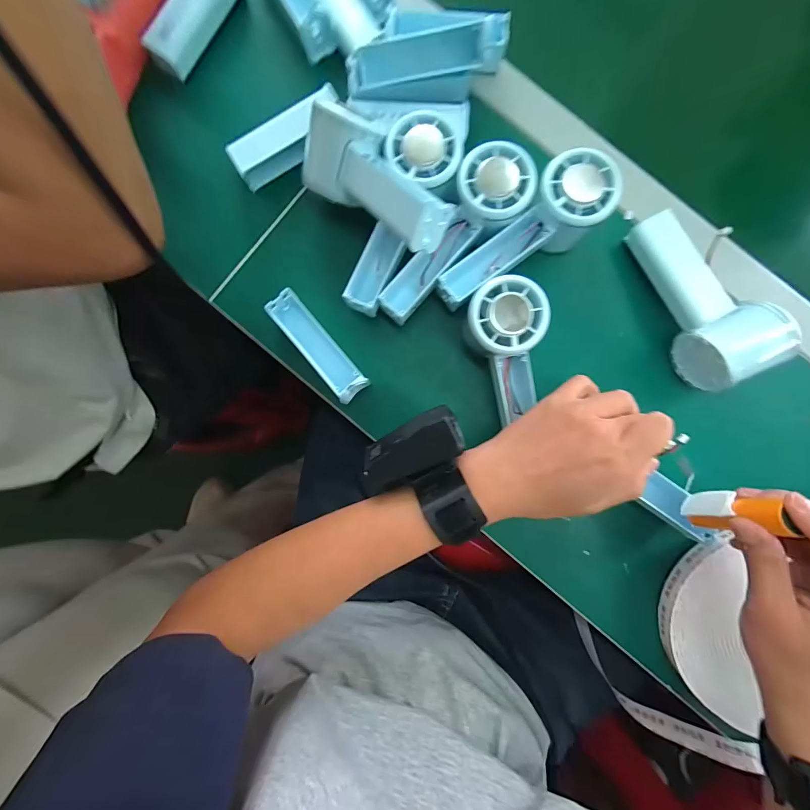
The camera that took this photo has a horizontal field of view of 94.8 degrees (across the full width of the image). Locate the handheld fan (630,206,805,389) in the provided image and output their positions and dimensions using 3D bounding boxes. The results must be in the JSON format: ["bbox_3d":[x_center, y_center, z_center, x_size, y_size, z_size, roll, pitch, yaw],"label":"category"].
[{"bbox_3d":[0.238,-0.087,0.302,0.056,0.056,0.150,-22,76,-1],"label":"handheld fan"}]

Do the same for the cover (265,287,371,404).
[{"bbox_3d":[-0.073,-0.049,0.316,0.027,0.037,0.101,-41,89,-1],"label":"cover"}]

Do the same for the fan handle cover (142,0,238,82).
[{"bbox_3d":[-0.181,-0.343,0.324,0.030,0.025,0.109,33,89,0],"label":"fan handle cover"}]

